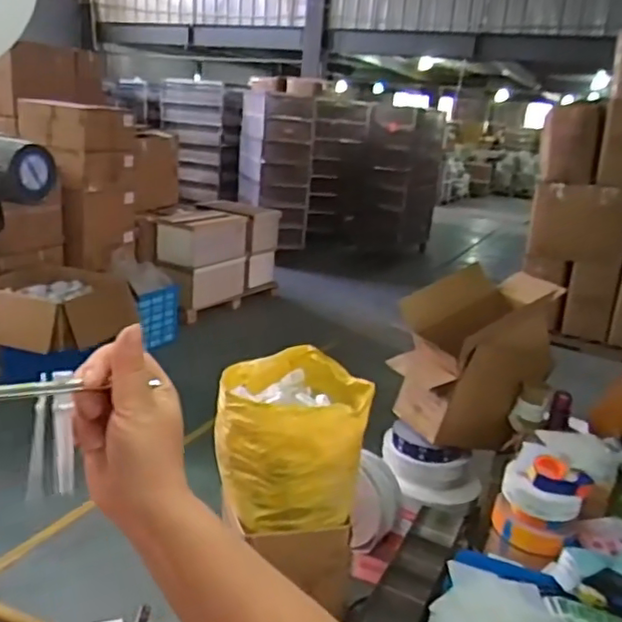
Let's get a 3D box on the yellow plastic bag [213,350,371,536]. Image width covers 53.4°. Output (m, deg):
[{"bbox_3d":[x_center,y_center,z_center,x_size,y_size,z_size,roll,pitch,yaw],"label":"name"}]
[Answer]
[{"bbox_3d":[-0.050,0.302,1.587,0.355,0.305,0.439,5,18,0],"label":"yellow plastic bag"}]

